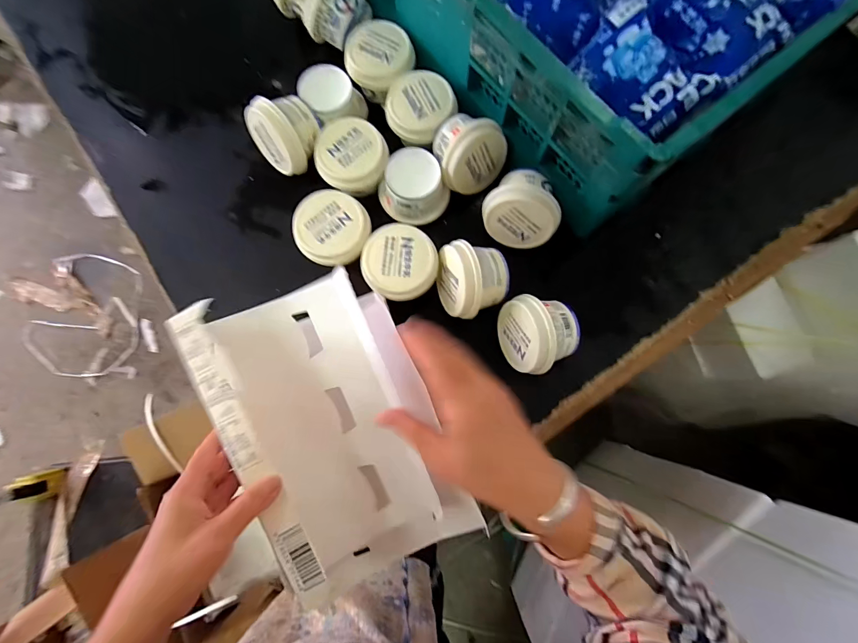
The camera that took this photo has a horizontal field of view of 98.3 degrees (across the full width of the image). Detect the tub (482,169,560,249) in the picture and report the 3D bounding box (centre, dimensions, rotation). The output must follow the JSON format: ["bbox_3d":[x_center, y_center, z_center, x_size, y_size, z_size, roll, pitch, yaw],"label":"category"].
[{"bbox_3d":[0.110,-0.134,0.441,0.087,0.079,0.048,23,52,-7],"label":"tub"}]

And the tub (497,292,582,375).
[{"bbox_3d":[0.120,0.013,0.415,0.053,0.080,0.084,-8,82,-27],"label":"tub"}]

